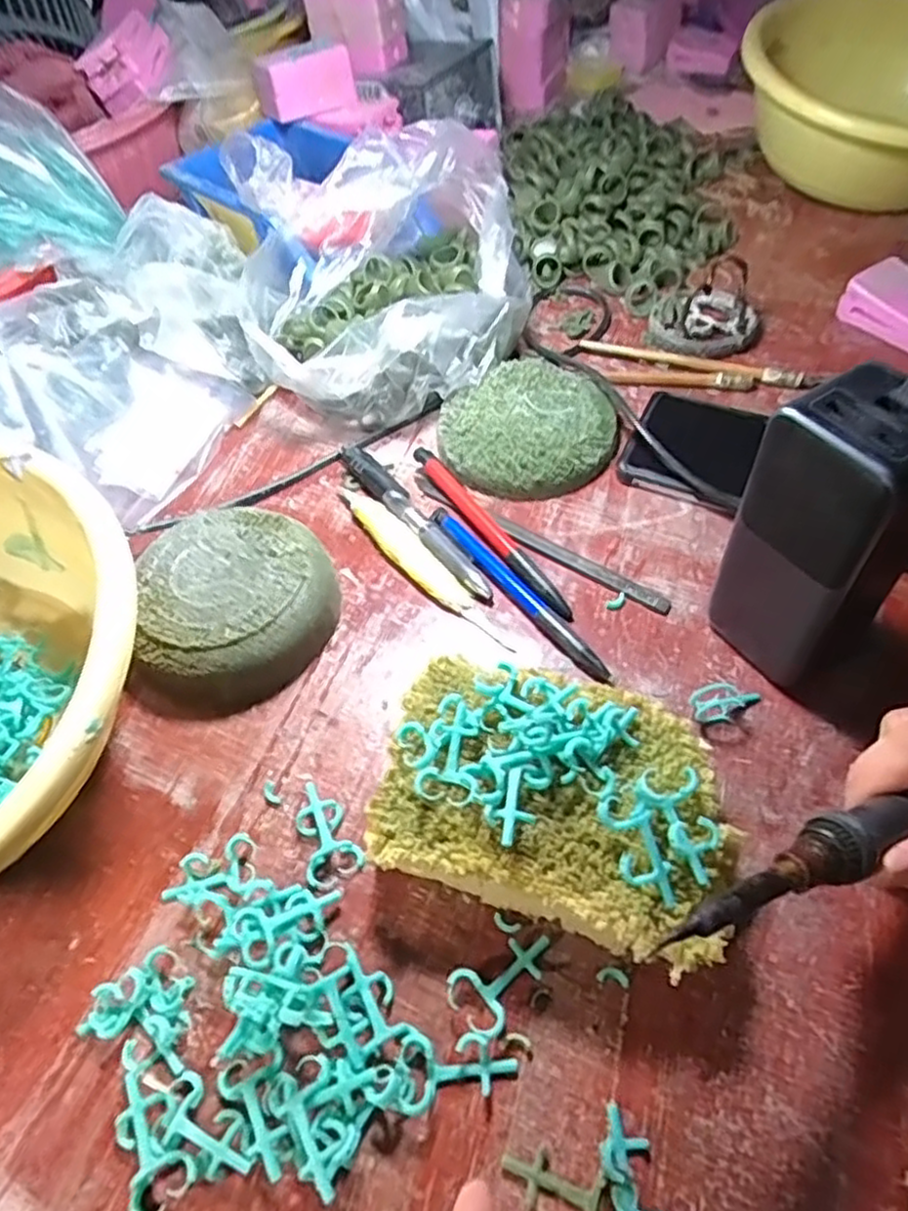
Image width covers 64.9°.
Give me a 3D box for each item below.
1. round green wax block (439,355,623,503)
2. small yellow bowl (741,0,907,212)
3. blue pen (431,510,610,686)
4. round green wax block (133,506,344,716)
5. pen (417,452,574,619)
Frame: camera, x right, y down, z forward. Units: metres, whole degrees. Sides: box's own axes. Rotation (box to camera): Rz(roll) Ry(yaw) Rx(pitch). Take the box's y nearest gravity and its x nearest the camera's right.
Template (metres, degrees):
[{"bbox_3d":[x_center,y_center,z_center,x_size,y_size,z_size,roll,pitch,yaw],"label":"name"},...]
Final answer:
[{"bbox_3d":[0.044,-0.107,0.435,0.102,0.023,0.097,-3,55,4],"label":"round green wax block"},{"bbox_3d":[0.366,-0.423,0.591,0.227,0.105,0.280,26,61,22],"label":"small yellow bowl"},{"bbox_3d":[0.031,-0.009,0.372,0.010,0.007,0.138,-33,58,-17],"label":"blue pen"},{"bbox_3d":[-0.110,0.000,0.362,0.099,0.035,0.102,-5,54,2],"label":"round green wax block"},{"bbox_3d":[0.019,-0.044,0.395,0.011,0.011,0.142,-30,57,-15],"label":"pen"}]

